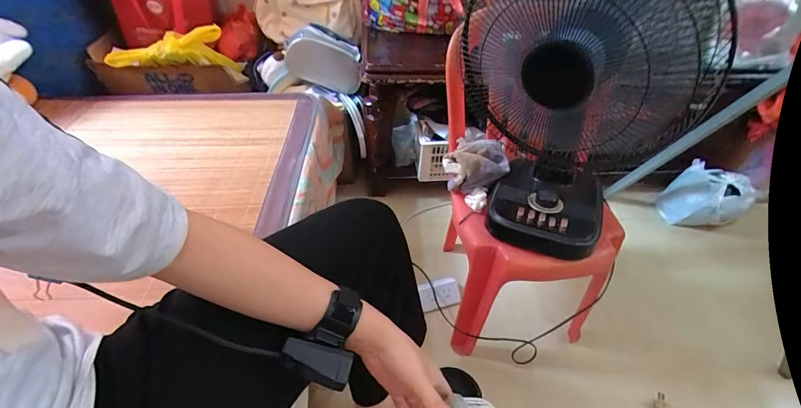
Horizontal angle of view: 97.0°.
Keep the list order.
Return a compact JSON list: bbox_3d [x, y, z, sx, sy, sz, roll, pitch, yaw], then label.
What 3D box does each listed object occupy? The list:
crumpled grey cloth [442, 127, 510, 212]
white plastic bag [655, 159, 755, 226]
[{"bbox_3d":[0.157,-0.073,0.734,0.107,0.086,0.123,28,50,25],"label":"crumpled grey cloth"},{"bbox_3d":[0.936,-0.013,1.099,0.178,0.146,0.190,-28,51,-27],"label":"white plastic bag"}]

